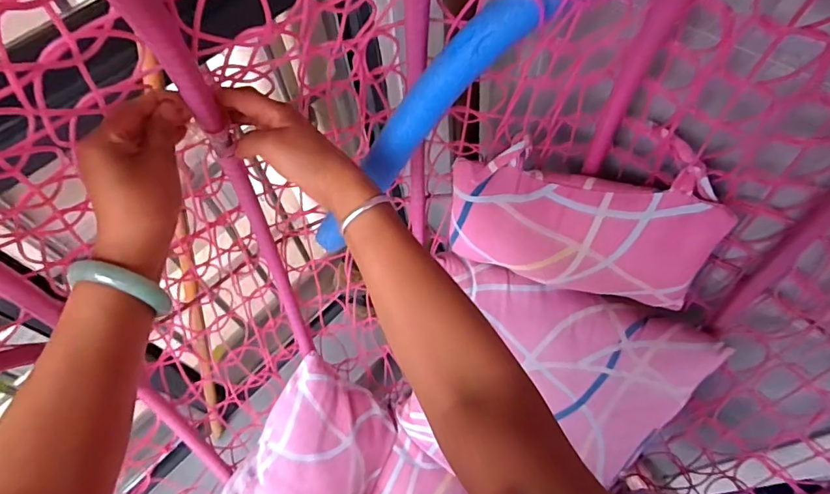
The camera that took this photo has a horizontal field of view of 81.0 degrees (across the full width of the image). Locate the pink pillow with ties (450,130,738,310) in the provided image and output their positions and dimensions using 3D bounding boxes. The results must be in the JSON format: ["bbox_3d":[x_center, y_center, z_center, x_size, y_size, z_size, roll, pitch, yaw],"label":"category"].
[{"bbox_3d":[0.201,-0.029,0.623,0.316,0.195,0.080,17,63,12],"label":"pink pillow with ties"}]

